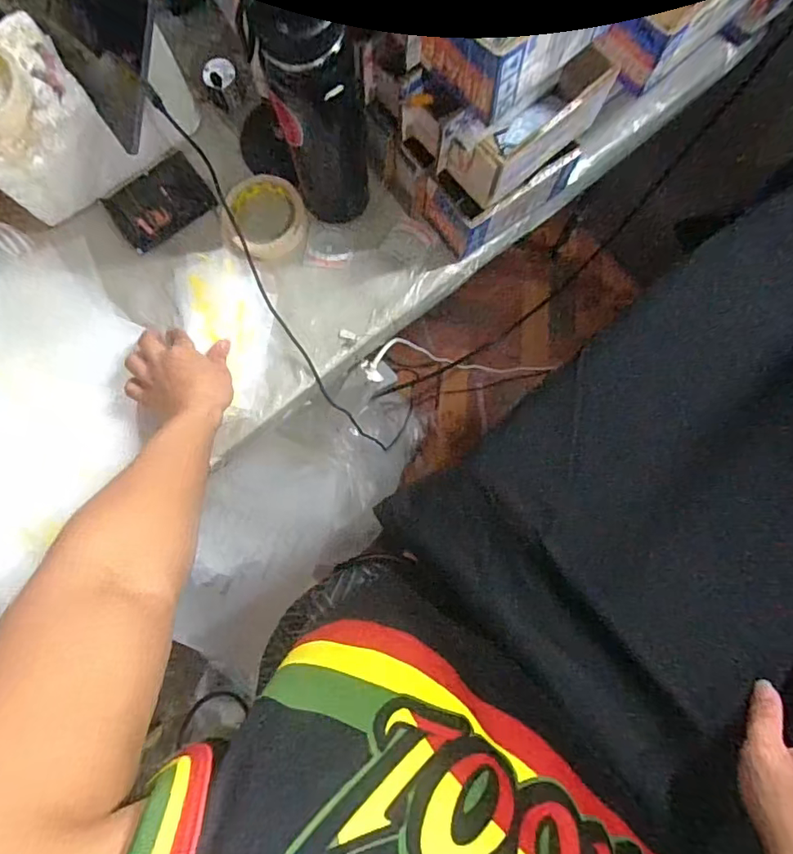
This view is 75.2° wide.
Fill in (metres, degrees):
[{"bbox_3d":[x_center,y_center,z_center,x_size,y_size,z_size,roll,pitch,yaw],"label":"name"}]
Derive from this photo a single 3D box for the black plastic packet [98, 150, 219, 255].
[{"bbox_3d":[-0.288,-0.273,0.625,0.116,0.008,0.087,-34,83,-4],"label":"black plastic packet"}]

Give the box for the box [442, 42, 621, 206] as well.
[{"bbox_3d":[0.130,-0.300,0.503,0.175,0.074,0.071,-37,83,-5],"label":"box"}]

